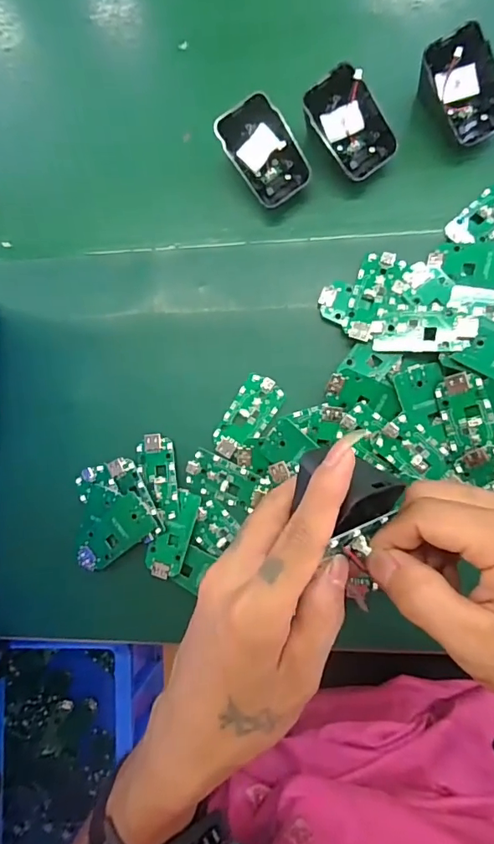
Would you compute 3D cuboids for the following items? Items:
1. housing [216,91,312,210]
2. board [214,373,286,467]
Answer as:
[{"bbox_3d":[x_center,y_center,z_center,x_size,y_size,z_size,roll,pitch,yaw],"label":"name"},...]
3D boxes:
[{"bbox_3d":[0.012,-0.193,0.348,0.044,0.021,0.070,-32,113,7],"label":"housing"},{"bbox_3d":[0.001,-0.003,0.353,0.033,0.007,0.065,28,90,7],"label":"board"}]

